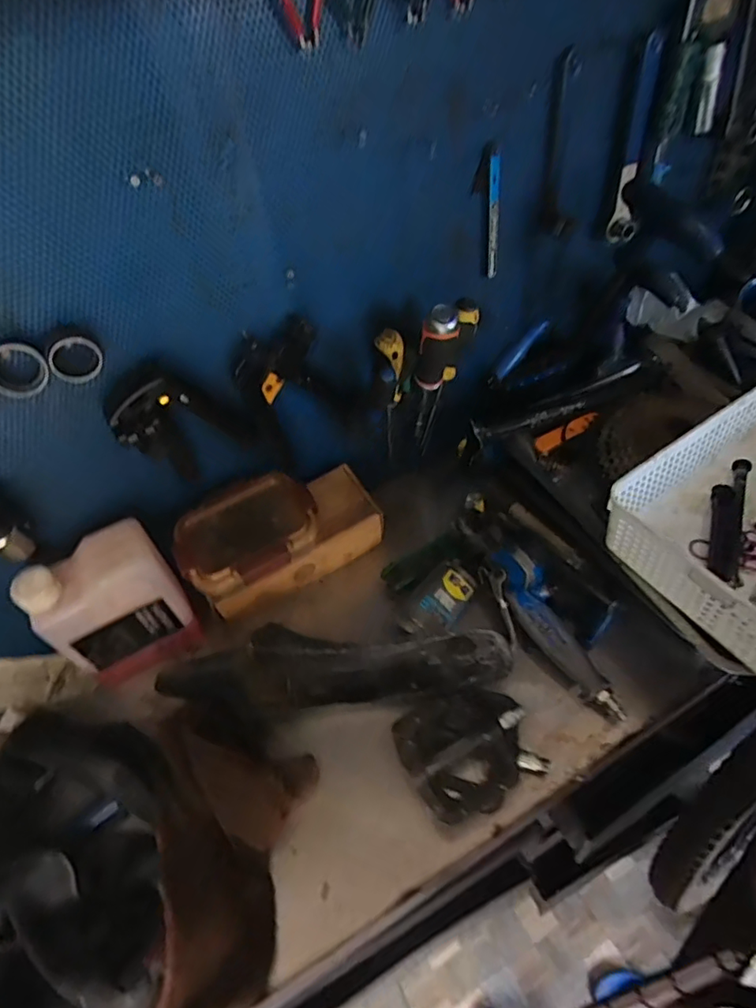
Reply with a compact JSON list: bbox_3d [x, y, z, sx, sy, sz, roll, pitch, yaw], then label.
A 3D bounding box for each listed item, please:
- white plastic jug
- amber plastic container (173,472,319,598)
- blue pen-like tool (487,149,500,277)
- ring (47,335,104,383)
[{"bbox_3d":[-0.266,0.109,0.596,0.129,0.170,0.060,-25,52,-14],"label":"white plastic jug"},{"bbox_3d":[-0.139,0.028,0.605,0.150,0.039,0.112,-31,54,-19],"label":"amber plastic container"},{"bbox_3d":[0.122,-0.298,0.600,0.011,0.123,0.015,4,51,10],"label":"blue pen-like tool"},{"bbox_3d":[-0.235,-0.112,0.445,0.039,0.036,0.009,-31,54,-18],"label":"ring"}]

